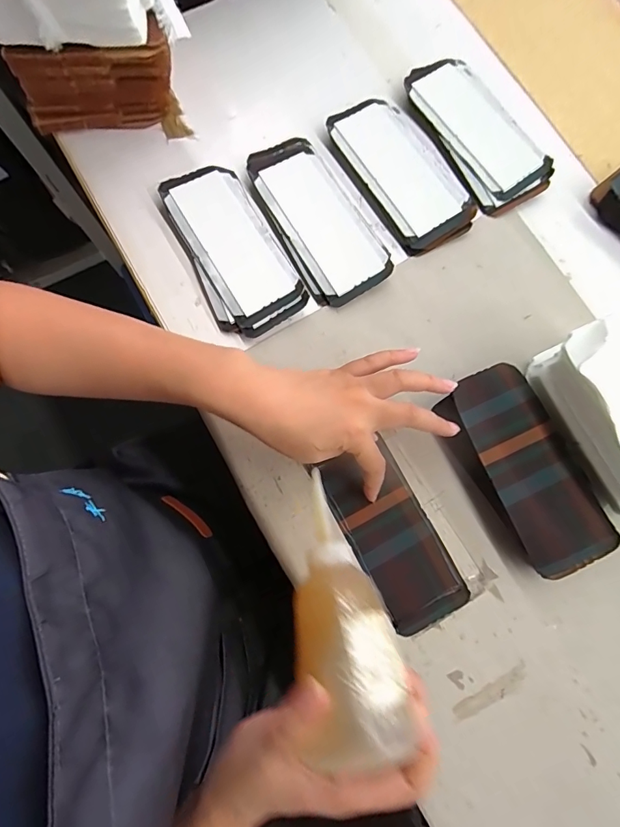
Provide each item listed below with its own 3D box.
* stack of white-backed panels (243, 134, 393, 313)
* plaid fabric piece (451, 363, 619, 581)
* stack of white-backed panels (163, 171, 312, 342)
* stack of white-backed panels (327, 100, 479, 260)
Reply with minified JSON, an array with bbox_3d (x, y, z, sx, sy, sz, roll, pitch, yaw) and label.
[{"bbox_3d":[0.007,-0.193,0.427,0.081,0.012,0.180,-26,81,-5],"label":"stack of white-backed panels"},{"bbox_3d":[0.181,0.044,0.361,0.069,0.010,0.171,-24,80,-5],"label":"plaid fabric piece"},{"bbox_3d":[-0.072,-0.156,0.415,0.082,0.015,0.171,-25,81,-5],"label":"stack of white-backed panels"},{"bbox_3d":[0.093,-0.243,0.439,0.085,0.010,0.170,-30,81,-6],"label":"stack of white-backed panels"}]

